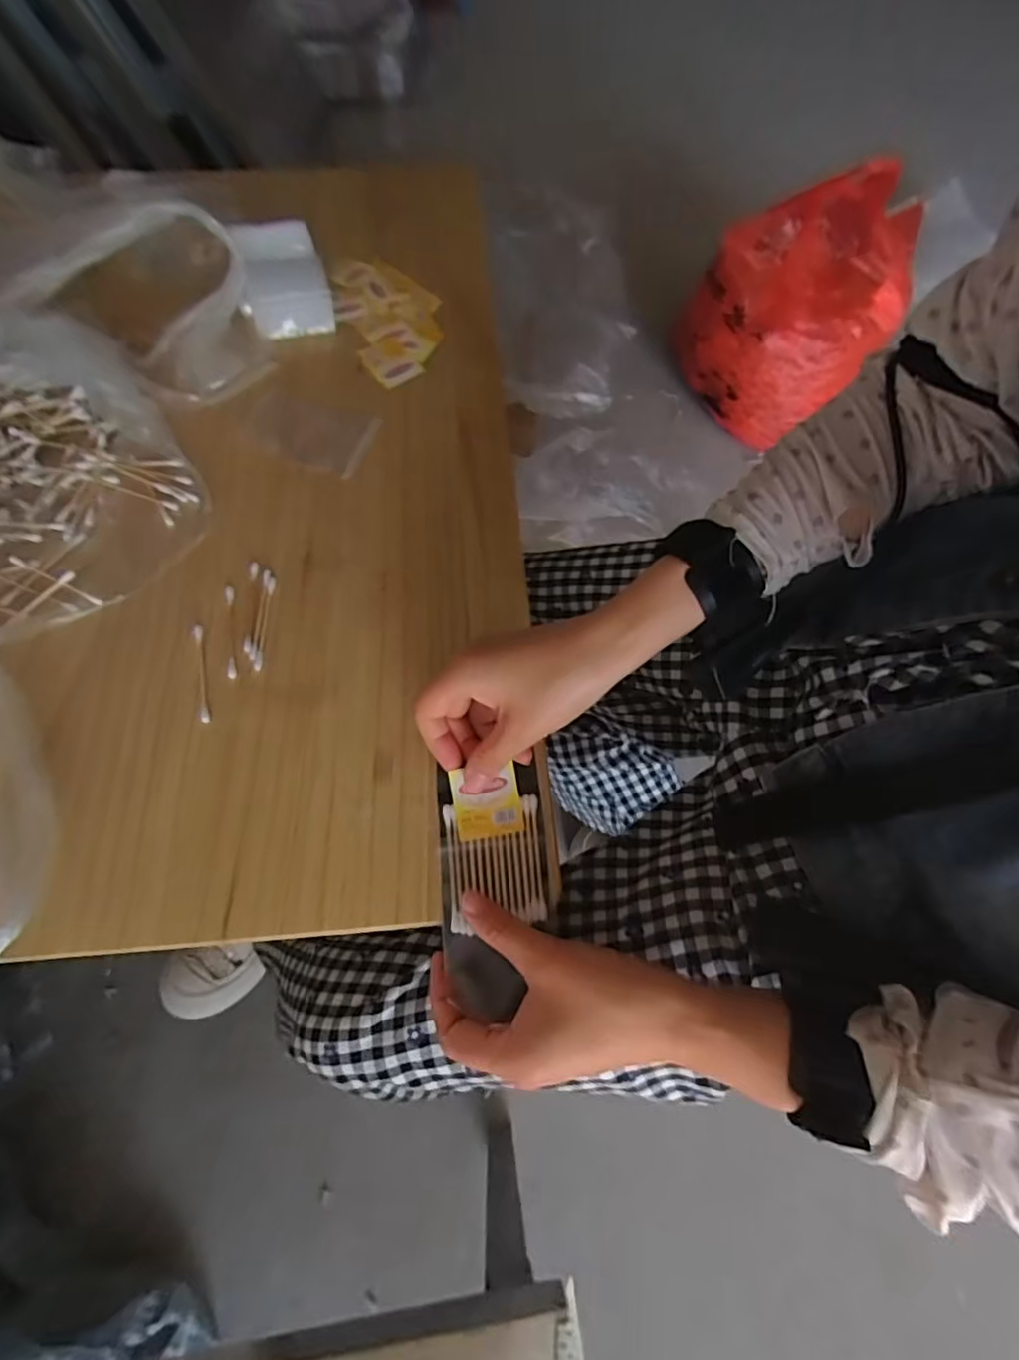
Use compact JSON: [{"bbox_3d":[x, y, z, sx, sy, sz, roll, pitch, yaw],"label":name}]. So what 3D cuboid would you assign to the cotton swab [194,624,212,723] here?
[{"bbox_3d":[-0.200,-0.006,0.383,0.006,0.004,0.072,-14,68,-9],"label":"cotton swab"}]

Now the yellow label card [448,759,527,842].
[{"bbox_3d":[-0.013,0.072,0.352,0.039,0.007,0.039,-9,67,-7],"label":"yellow label card"}]

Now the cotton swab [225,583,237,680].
[{"bbox_3d":[-0.188,-0.034,0.397,0.006,0.004,0.070,-10,67,-7],"label":"cotton swab"}]

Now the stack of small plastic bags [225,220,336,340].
[{"bbox_3d":[-0.199,-0.360,0.519,0.068,0.052,0.089,-15,68,-9],"label":"stack of small plastic bags"}]

